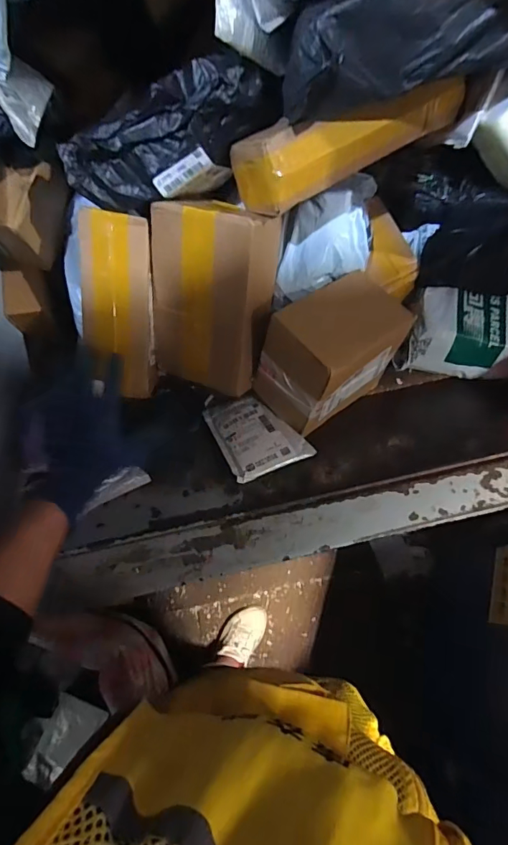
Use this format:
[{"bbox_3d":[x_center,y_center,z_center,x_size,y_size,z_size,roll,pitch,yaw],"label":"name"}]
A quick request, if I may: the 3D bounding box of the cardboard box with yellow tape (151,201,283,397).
[{"bbox_3d":[-0.060,-0.176,0.632,0.164,0.242,0.075,18,33,17],"label":"cardboard box with yellow tape"}]

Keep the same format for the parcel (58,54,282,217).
[{"bbox_3d":[-0.099,-0.339,0.538,0.262,0.114,0.063,-19,69,14],"label":"parcel"}]

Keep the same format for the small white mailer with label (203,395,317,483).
[{"bbox_3d":[-0.002,0.008,0.665,0.110,0.014,0.176,-24,43,-9],"label":"small white mailer with label"}]

